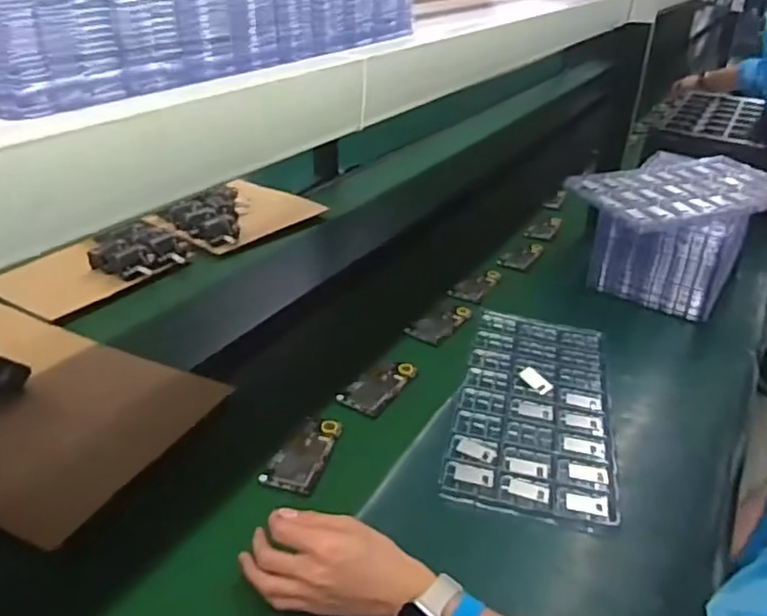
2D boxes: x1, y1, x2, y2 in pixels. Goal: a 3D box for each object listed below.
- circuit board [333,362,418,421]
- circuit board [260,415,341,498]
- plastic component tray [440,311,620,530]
[{"bbox_3d":[-0.009,0.106,0.880,0.066,0.012,0.114,19,36,28],"label":"circuit board"},{"bbox_3d":[-0.097,0.175,0.765,0.061,0.010,0.128,9,32,14],"label":"circuit board"},{"bbox_3d":[0.202,0.123,0.842,0.191,0.015,0.373,7,32,12],"label":"plastic component tray"}]

